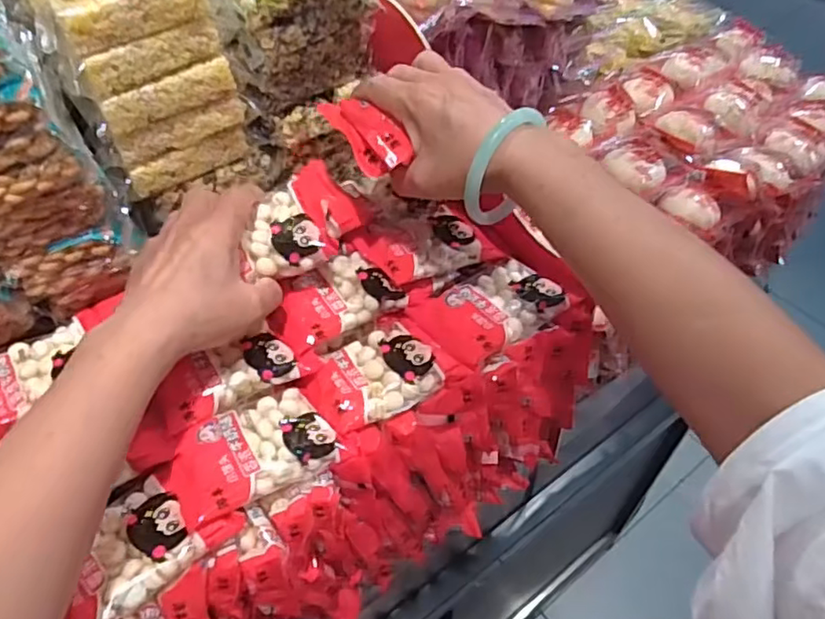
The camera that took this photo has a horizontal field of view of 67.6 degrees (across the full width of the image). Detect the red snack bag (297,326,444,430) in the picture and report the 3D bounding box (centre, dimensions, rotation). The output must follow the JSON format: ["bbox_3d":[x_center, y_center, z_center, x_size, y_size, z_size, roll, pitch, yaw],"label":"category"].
[{"bbox_3d":[-0.030,0.044,0.434,0.086,0.018,0.070,-28,55,-20],"label":"red snack bag"}]

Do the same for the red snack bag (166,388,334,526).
[{"bbox_3d":[-0.104,0.085,0.387,0.097,0.014,0.067,-26,55,-19],"label":"red snack bag"}]

